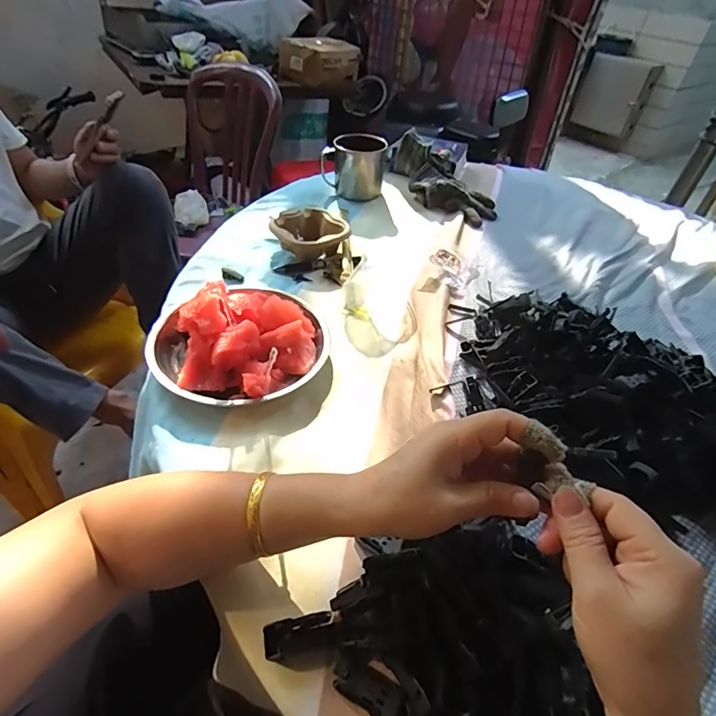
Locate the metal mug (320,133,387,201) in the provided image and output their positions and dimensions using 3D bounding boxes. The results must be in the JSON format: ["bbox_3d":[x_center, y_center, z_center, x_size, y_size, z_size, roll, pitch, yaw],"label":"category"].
[{"bbox_3d":[-0.007,-0.352,0.803,0.108,0.093,0.078,12,43,5],"label":"metal mug"}]

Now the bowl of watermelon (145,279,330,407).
[{"bbox_3d":[-0.118,-0.025,0.457,0.180,0.070,0.155,-18,49,-25],"label":"bowl of watermelon"}]

